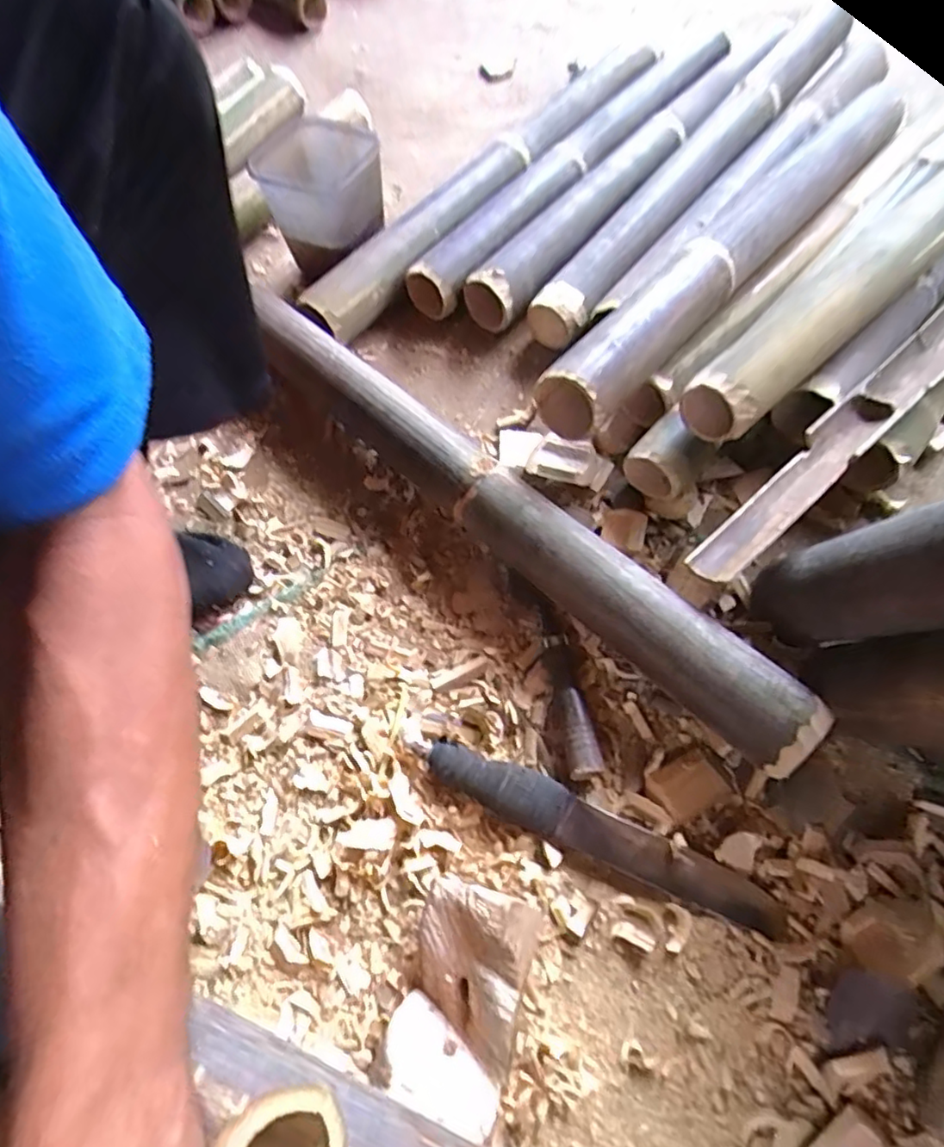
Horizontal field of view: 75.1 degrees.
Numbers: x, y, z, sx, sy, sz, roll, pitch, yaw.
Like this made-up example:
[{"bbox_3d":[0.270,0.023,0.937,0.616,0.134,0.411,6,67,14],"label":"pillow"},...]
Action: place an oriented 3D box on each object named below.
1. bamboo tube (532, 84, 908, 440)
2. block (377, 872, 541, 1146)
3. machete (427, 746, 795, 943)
[{"bbox_3d":[0.267,-0.337,0.599,0.071,0.058,0.602,37,70,20],"label":"bamboo tube"},{"bbox_3d":[-0.037,0.340,0.343,0.076,0.052,0.305,15,64,11],"label":"block"},{"bbox_3d":[0.087,0.182,0.431,0.255,0.021,0.036,23,65,15],"label":"machete"}]

